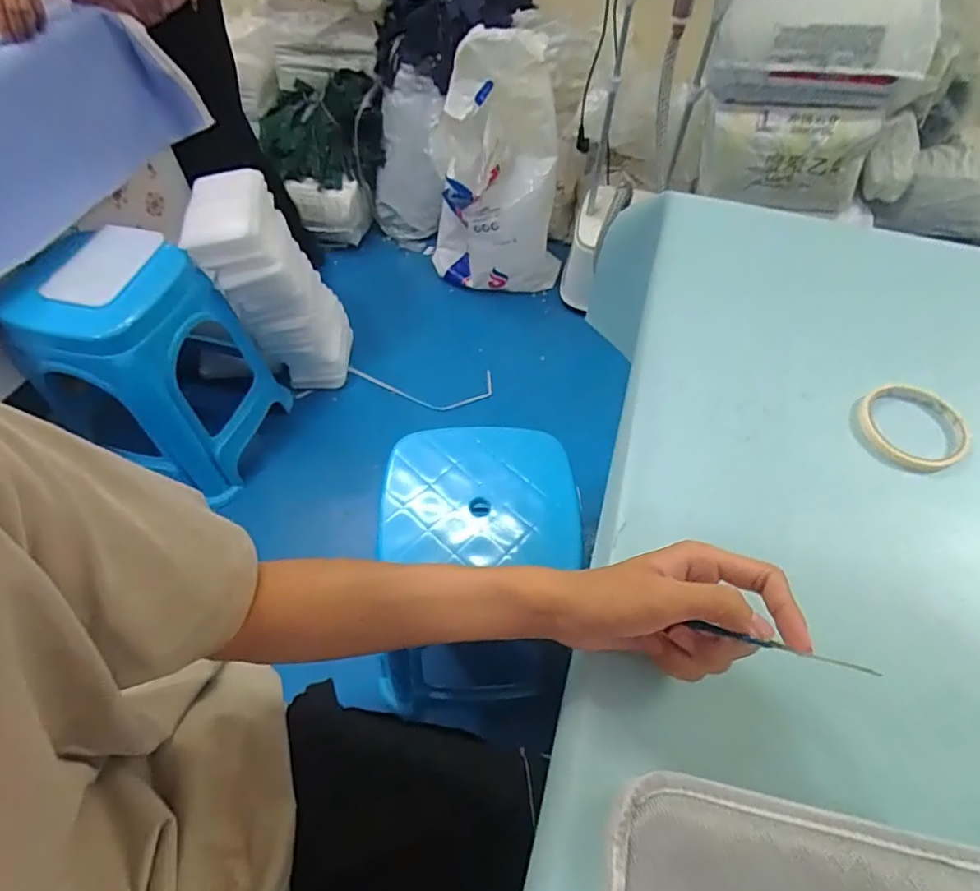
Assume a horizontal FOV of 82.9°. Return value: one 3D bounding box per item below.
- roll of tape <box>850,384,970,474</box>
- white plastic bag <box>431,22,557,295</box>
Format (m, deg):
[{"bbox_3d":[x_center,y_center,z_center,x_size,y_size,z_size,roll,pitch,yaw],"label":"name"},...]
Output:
[{"bbox_3d":[0.371,-0.016,0.491,0.096,0.014,0.085,-29,62,-20],"label":"roll of tape"},{"bbox_3d":[0.019,-0.724,1.522,0.339,0.575,0.265,-12,57,-10],"label":"white plastic bag"}]

